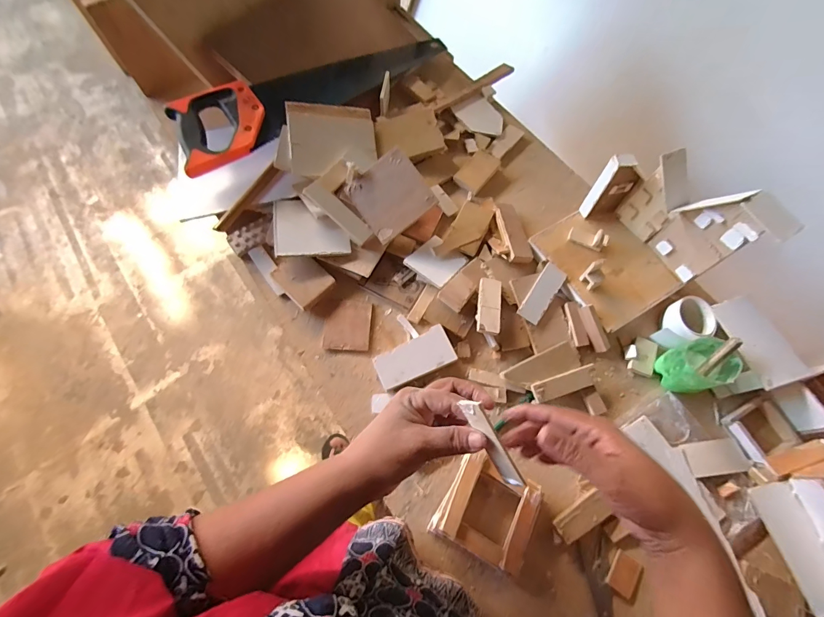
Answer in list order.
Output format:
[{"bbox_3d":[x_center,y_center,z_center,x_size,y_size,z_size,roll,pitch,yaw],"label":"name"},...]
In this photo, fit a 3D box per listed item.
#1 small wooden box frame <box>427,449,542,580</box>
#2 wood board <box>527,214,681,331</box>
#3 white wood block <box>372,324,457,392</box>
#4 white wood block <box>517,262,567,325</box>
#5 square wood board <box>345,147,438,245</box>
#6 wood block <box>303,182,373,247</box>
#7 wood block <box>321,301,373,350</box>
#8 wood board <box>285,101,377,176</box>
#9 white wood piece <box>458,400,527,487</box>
[{"bbox_3d":[0.086,0.226,0.423,0.095,0.040,0.096,27,69,11],"label":"small wooden box frame"},{"bbox_3d":[0.281,-0.068,0.547,0.143,0.013,0.171,-30,70,-12],"label":"wood board"},{"bbox_3d":[0.004,0.067,0.494,0.102,0.019,0.050,-26,69,-11],"label":"white wood block"},{"bbox_3d":[0.181,-0.020,0.524,0.032,0.014,0.091,33,70,14],"label":"white wood block"},{"bbox_3d":[-0.031,-0.159,0.534,0.098,0.008,0.099,-36,86,13],"label":"square wood board"},{"bbox_3d":[-0.104,-0.136,0.535,0.108,0.012,0.029,41,71,-8],"label":"wood block"},{"bbox_3d":[-0.087,0.024,0.519,0.061,0.007,0.071,3,66,1],"label":"wood block"},{"bbox_3d":[-0.121,-0.258,0.580,0.129,0.016,0.124,-5,82,-18],"label":"wood board"},{"bbox_3d":[0.067,0.112,0.309,0.020,0.005,0.081,-30,95,31],"label":"white wood piece"}]

